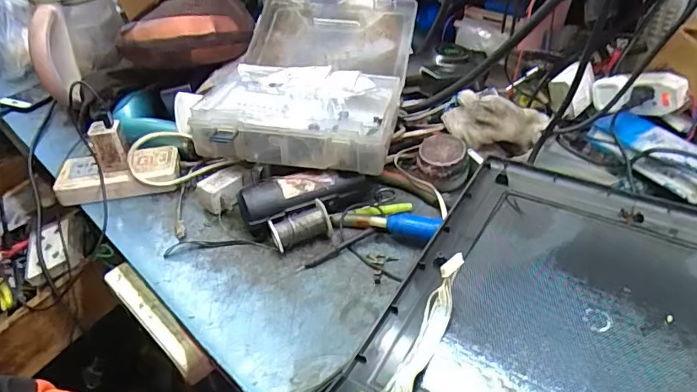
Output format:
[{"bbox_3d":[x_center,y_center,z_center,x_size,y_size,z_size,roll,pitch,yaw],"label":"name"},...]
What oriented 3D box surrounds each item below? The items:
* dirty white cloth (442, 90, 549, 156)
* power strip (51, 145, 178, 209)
[{"bbox_3d":[0.187,-0.093,0.643,0.122,0.068,0.066,24,45,31],"label":"dirty white cloth"},{"bbox_3d":[-0.301,-0.028,0.648,0.149,0.033,0.064,-8,38,-7],"label":"power strip"}]

